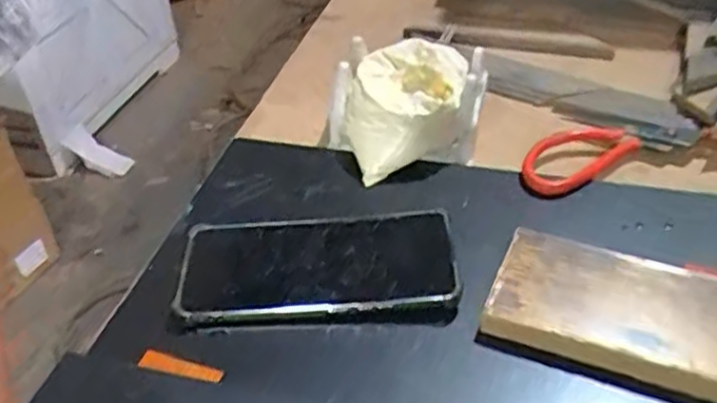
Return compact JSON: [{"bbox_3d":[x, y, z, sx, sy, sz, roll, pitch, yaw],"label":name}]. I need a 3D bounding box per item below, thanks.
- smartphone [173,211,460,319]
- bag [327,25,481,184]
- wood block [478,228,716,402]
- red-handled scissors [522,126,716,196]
[{"bbox_3d":[-0.025,0.036,0.433,0.161,0.013,0.077,-3,39,1],"label":"smartphone"},{"bbox_3d":[0.035,-0.075,0.539,0.112,0.054,0.126,1,39,6],"label":"bag"},{"bbox_3d":[0.151,0.063,0.392,0.148,0.025,0.074,14,42,22],"label":"wood block"},{"bbox_3d":[0.218,-0.035,0.506,0.207,0.024,0.063,-5,39,-1],"label":"red-handled scissors"}]

